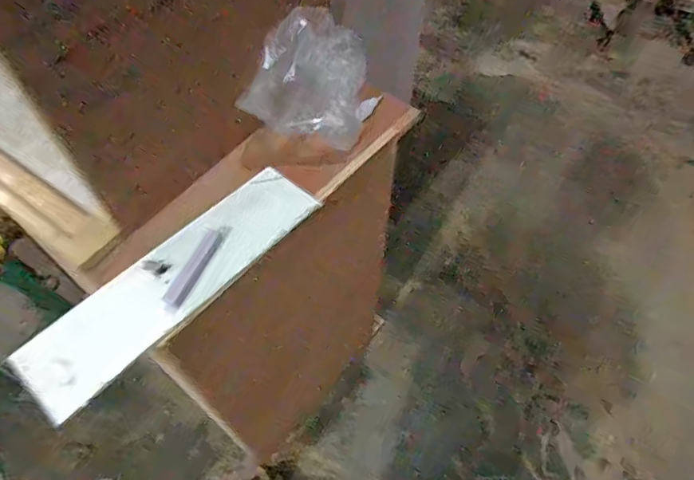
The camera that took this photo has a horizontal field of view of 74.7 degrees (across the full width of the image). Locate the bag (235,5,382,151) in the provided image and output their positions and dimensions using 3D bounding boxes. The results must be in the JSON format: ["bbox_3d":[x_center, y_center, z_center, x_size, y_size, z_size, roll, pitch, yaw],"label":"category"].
[{"bbox_3d":[-0.049,-0.261,0.742,0.160,0.168,0.191,20,59,12],"label":"bag"}]

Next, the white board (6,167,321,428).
[{"bbox_3d":[-0.227,0.047,0.626,0.114,0.016,0.426,38,66,16],"label":"white board"}]

